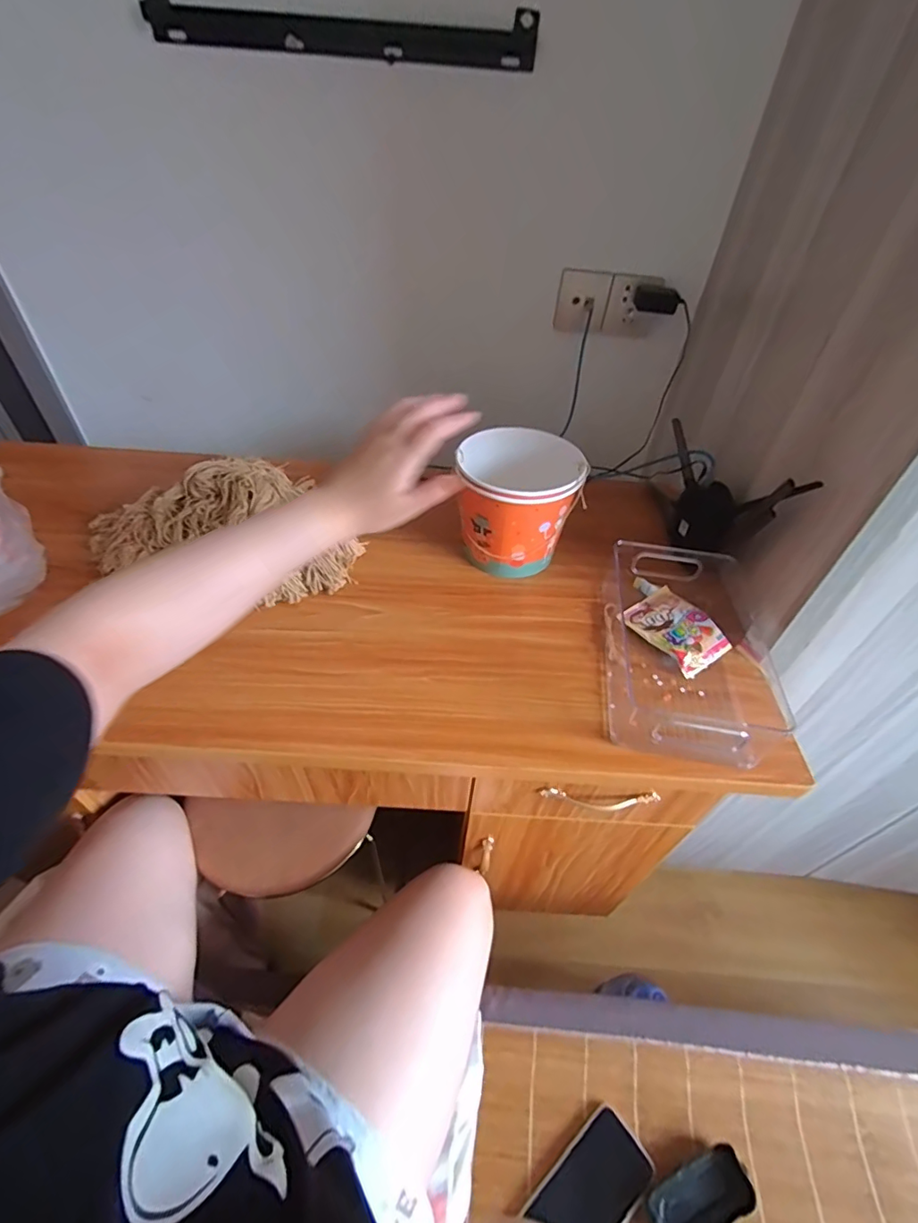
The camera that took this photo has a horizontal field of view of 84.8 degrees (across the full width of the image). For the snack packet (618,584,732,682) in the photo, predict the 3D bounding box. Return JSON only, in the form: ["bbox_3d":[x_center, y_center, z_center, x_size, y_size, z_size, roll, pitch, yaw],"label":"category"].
[{"bbox_3d":[0.265,0.023,0.616,0.079,0.028,0.114,-24,52,-24],"label":"snack packet"}]

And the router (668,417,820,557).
[{"bbox_3d":[0.339,-0.174,0.693,0.048,0.168,0.311,2,46,-3],"label":"router"}]

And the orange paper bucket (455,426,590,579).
[{"bbox_3d":[0.075,-0.145,0.691,0.152,0.148,0.156,2,46,-2],"label":"orange paper bucket"}]

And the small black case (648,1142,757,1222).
[{"bbox_3d":[0.250,0.608,0.519,0.106,0.020,0.052,-16,49,-19],"label":"small black case"}]

